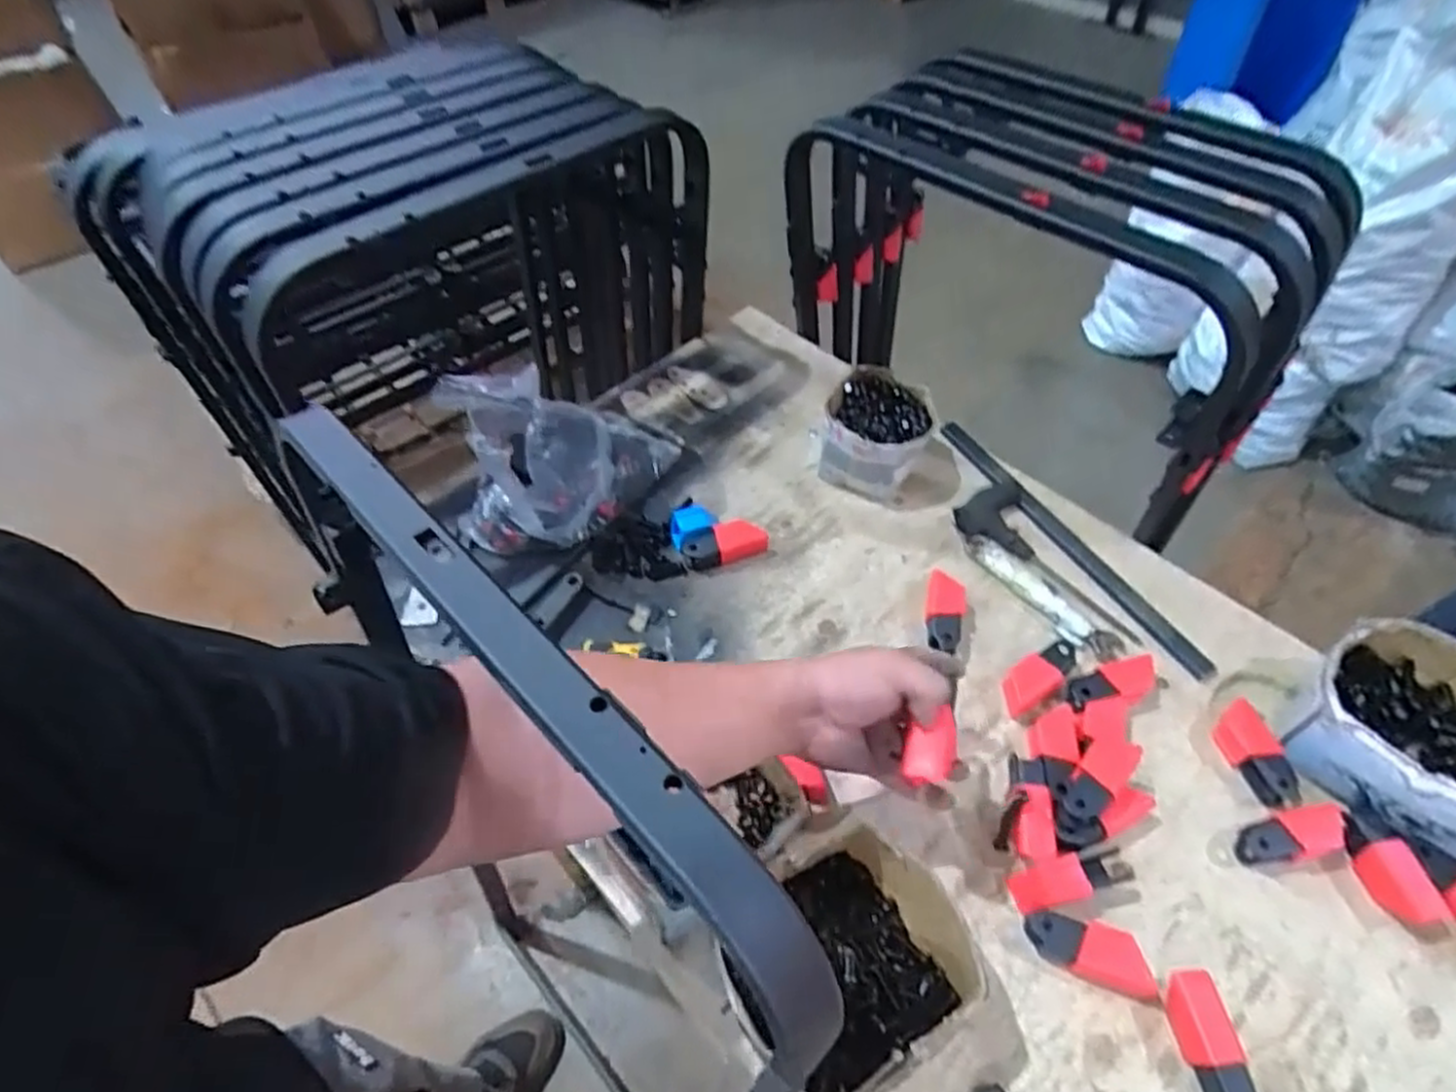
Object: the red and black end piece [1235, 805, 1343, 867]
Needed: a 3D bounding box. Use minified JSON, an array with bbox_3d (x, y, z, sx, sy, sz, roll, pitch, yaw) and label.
[{"bbox_3d":[0.441,0.228,0.596,0.086,0.019,0.036,-8,53,-5],"label":"red and black end piece"}]

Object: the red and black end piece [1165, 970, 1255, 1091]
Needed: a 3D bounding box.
[{"bbox_3d":[0.319,0.336,0.508,0.032,0.032,0.085,-8,53,-5],"label":"red and black end piece"}]

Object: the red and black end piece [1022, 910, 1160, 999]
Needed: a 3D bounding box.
[{"bbox_3d":[0.261,0.289,0.544,0.087,0.023,0.034,14,54,12],"label":"red and black end piece"}]

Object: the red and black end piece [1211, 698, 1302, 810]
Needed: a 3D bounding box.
[{"bbox_3d":[0.443,0.174,0.639,0.041,0.031,0.091,-6,52,-3],"label":"red and black end piece"}]

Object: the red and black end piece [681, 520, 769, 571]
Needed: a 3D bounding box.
[{"bbox_3d":[-0.004,-0.002,0.780,0.085,0.031,0.037,-13,53,-9],"label":"red and black end piece"}]

